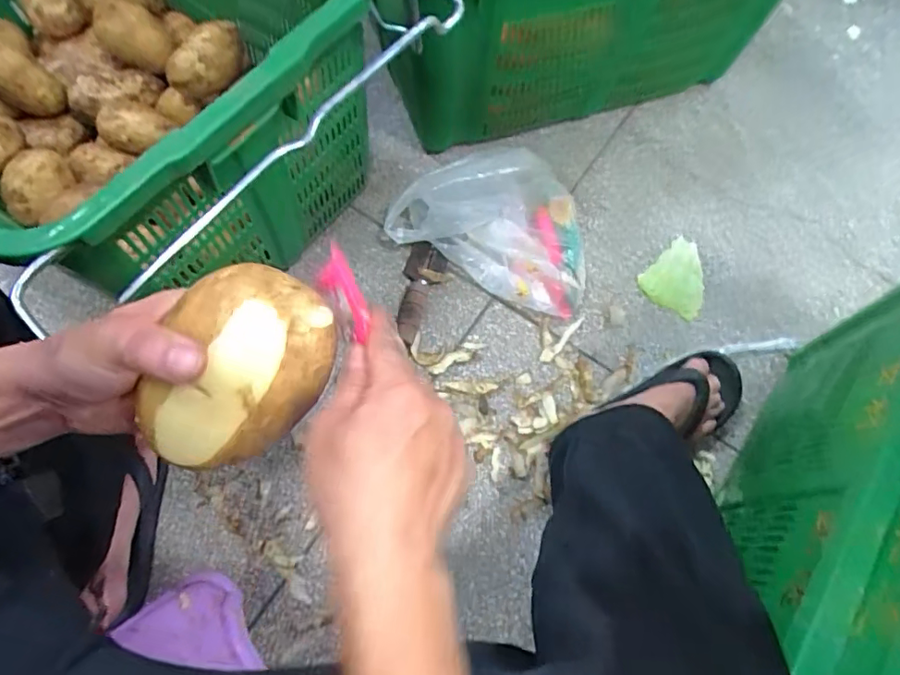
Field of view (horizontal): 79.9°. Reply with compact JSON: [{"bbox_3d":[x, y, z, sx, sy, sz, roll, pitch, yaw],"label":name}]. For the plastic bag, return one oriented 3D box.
[{"bbox_3d":[0.088,-0.187,0.846,0.316,0.073,0.229,29,71,8],"label":"plastic bag"}]

